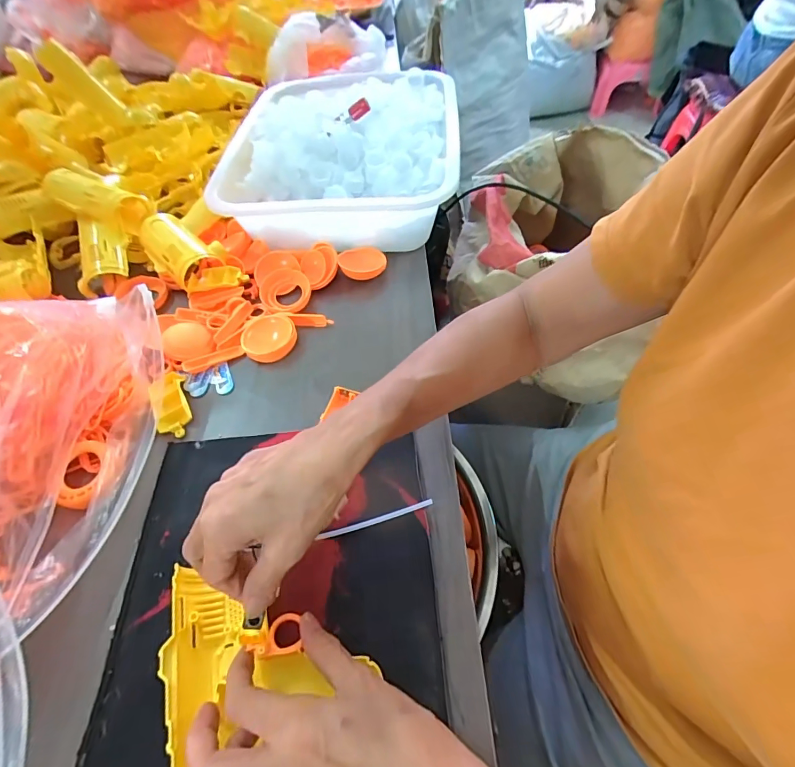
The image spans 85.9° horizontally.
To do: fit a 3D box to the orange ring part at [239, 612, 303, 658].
[{"bbox_3d":[-0.081,0.163,0.274,0.036,0.009,0.022,-13,55,-4],"label":"orange ring part"}]

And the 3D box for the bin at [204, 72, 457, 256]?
[{"bbox_3d":[-0.068,-0.311,0.584,0.273,0.085,0.364,1,53,6],"label":"bin"}]

